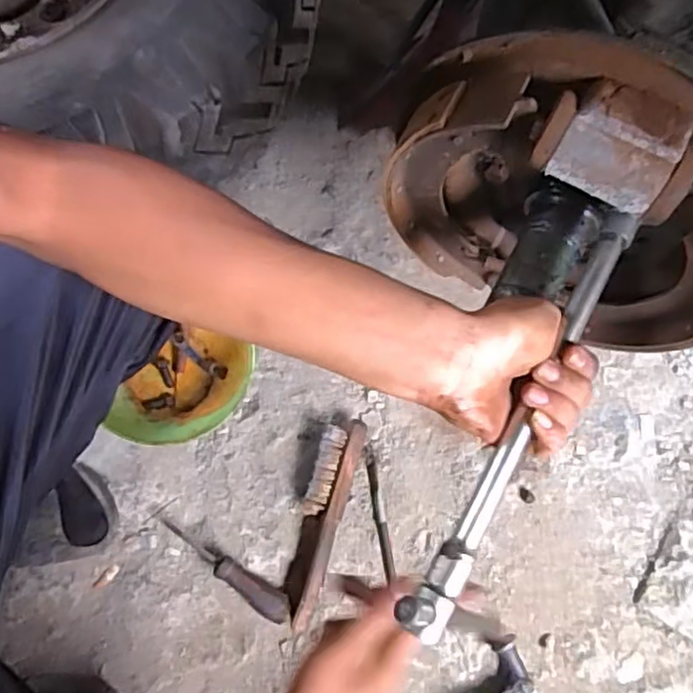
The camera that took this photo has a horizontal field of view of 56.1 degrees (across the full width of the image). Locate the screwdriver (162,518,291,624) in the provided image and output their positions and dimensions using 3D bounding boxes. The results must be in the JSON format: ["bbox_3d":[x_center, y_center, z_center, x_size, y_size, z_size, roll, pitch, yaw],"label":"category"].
[{"bbox_3d":[-0.138,0.254,0.737,0.174,0.022,0.029,32,73,3],"label":"screwdriver"}]

